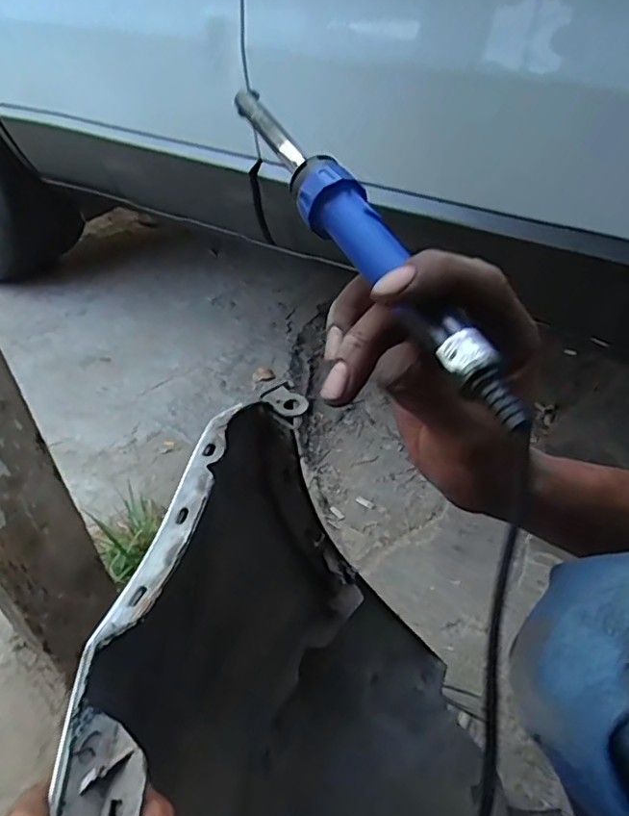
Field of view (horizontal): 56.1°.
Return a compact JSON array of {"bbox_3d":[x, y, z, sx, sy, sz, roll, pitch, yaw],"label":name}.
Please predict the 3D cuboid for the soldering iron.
[{"bbox_3d":[0.015,-0.073,0.241,0.020,0.020,0.214,-20,57,-19],"label":"soldering iron"}]

